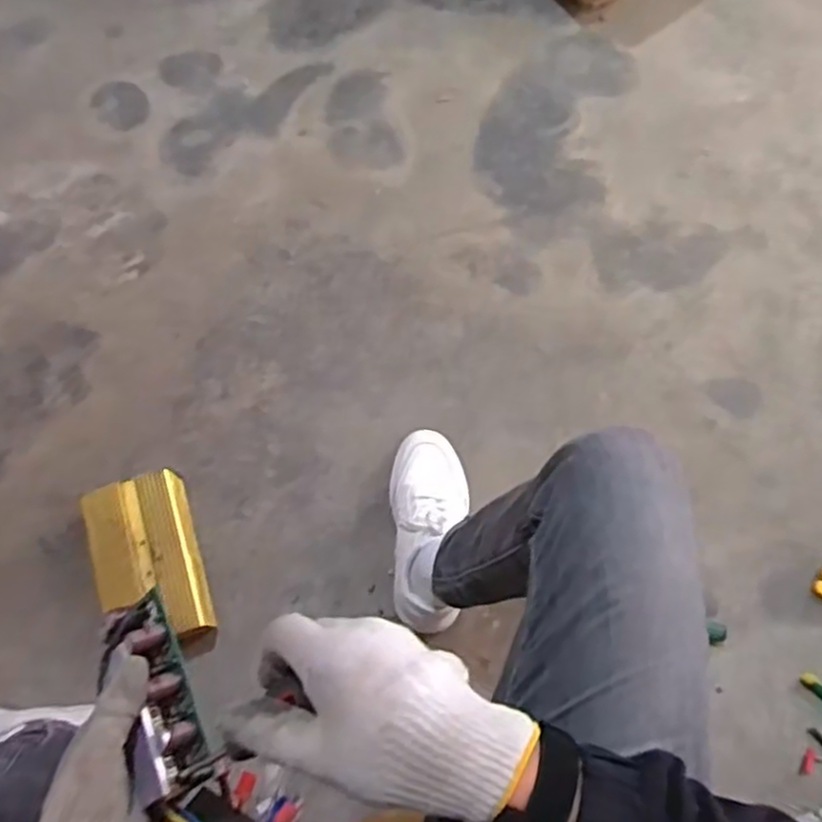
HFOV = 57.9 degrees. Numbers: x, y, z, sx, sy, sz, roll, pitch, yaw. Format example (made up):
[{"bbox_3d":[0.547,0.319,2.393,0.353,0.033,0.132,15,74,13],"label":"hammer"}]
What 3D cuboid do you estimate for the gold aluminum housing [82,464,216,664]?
[{"bbox_3d":[-0.342,0.209,0.978,0.124,0.064,0.240,-19,72,-7],"label":"gold aluminum housing"}]

